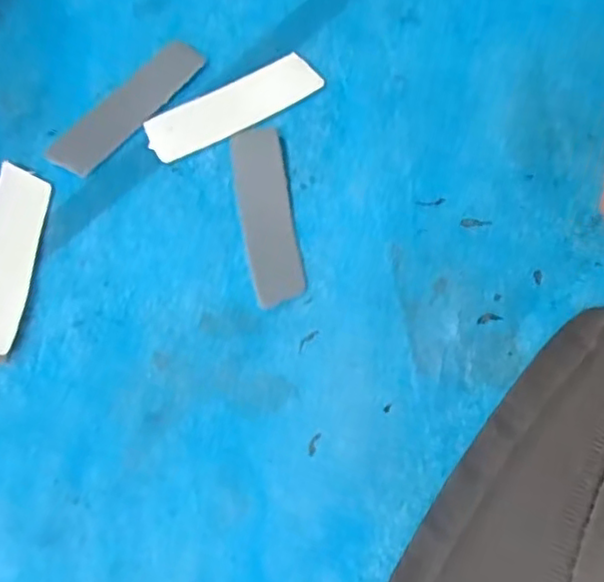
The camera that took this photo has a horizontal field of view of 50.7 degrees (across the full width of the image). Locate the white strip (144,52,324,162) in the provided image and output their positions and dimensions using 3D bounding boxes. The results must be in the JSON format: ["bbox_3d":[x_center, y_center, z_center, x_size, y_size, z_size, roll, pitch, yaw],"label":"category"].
[{"bbox_3d":[-0.018,-0.049,0.168,0.047,0.004,0.013,-27,79,-5],"label":"white strip"}]

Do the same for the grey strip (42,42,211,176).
[{"bbox_3d":[-0.046,-0.049,0.168,0.013,0.004,0.047,41,81,9],"label":"grey strip"}]

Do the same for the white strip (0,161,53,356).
[{"bbox_3d":[-0.073,-0.008,0.156,0.014,0.004,0.046,7,78,2],"label":"white strip"}]

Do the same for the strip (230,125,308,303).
[{"bbox_3d":[-0.009,-0.020,0.161,0.013,0.004,0.046,-10,78,-2],"label":"strip"}]

